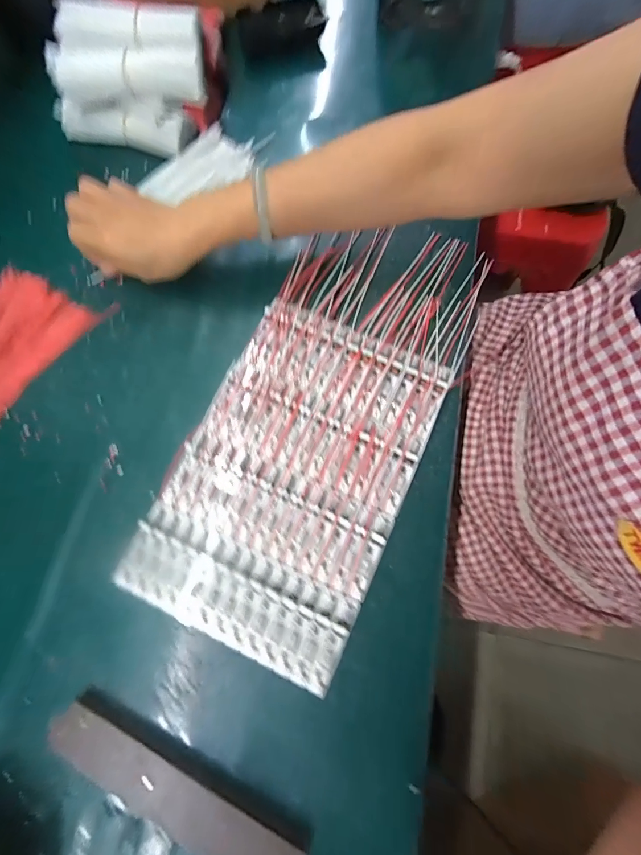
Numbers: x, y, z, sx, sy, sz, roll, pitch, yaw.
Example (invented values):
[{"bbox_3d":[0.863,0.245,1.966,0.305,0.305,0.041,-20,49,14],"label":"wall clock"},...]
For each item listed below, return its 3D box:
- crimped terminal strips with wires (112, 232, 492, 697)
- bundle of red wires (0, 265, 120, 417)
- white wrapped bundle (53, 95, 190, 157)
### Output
[{"bbox_3d":[0.001,-0.017,0.345,0.192,0.012,0.412,24,77,7],"label":"crimped terminal strips with wires"},{"bbox_3d":[-0.309,-0.085,0.369,0.108,0.011,0.161,36,79,10],"label":"bundle of red wires"},{"bbox_3d":[-0.221,-0.342,0.421,0.146,0.036,0.030,10,76,4],"label":"white wrapped bundle"}]

